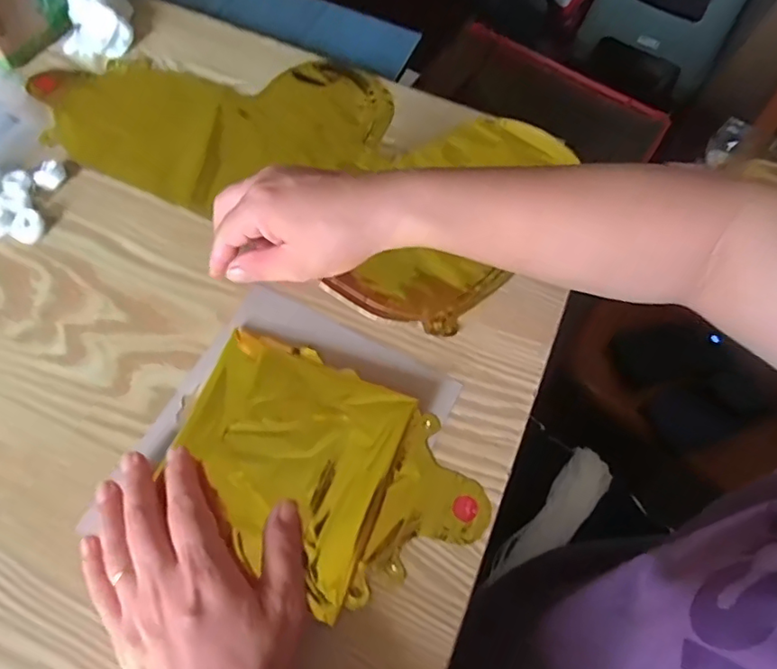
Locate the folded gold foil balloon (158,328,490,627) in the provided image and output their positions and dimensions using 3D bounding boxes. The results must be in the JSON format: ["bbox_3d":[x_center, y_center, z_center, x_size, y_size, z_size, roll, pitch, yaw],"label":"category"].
[{"bbox_3d":[-0.040,0.081,0.351,0.187,0.018,0.126,32,66,11],"label":"folded gold foil balloon"}]

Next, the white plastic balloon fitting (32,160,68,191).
[{"bbox_3d":[-0.256,-0.121,0.436,0.016,0.012,0.023,37,67,14],"label":"white plastic balloon fitting"}]

